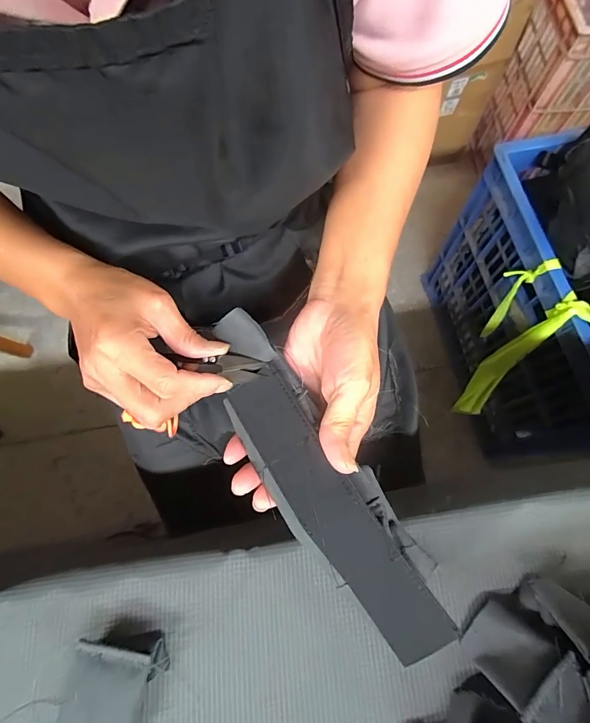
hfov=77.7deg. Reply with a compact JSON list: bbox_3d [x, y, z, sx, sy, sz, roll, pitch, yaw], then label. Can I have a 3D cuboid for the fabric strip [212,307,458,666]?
[{"bbox_3d":[0.011,0.065,0.216,0.052,0.023,0.214,-32,76,-10],"label":"fabric strip"}]

